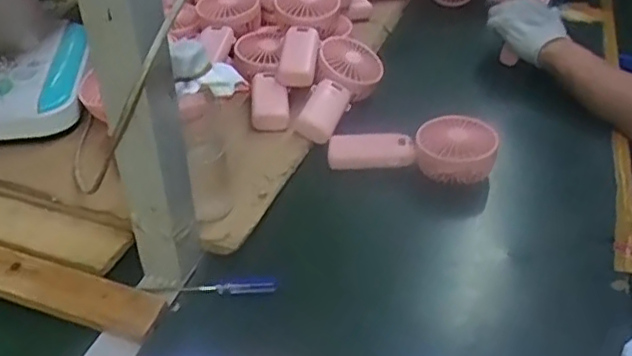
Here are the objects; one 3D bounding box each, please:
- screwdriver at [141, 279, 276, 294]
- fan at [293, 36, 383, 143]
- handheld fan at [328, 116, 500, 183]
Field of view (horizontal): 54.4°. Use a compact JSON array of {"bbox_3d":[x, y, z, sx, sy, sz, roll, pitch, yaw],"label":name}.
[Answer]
[{"bbox_3d":[-0.093,0.099,0.550,0.114,0.014,0.013,-1,36,-2],"label":"screwdriver"},{"bbox_3d":[0.031,-0.110,0.754,0.083,0.050,0.180,9,37,13],"label":"fan"},{"bbox_3d":[0.109,-0.036,0.692,0.182,0.044,0.073,6,36,8],"label":"handheld fan"}]

